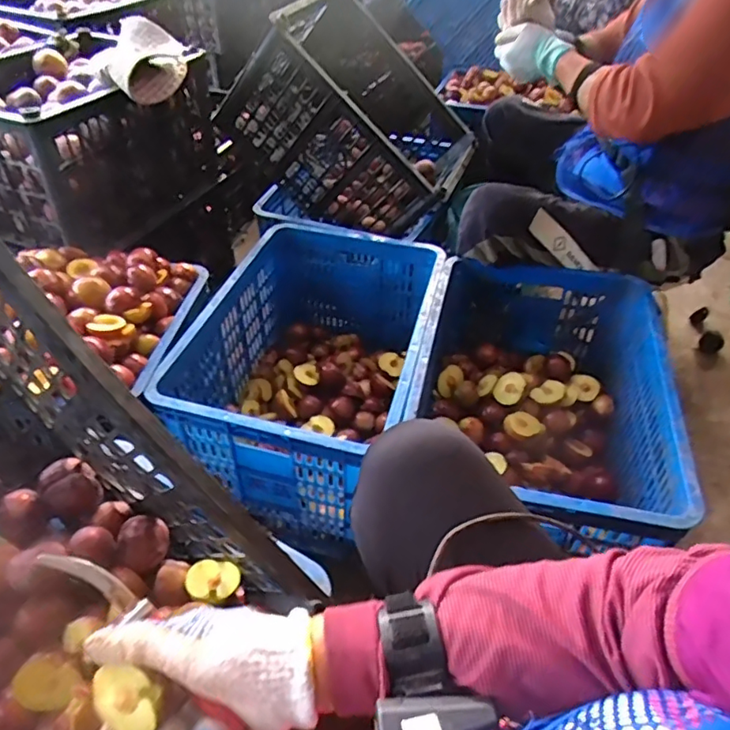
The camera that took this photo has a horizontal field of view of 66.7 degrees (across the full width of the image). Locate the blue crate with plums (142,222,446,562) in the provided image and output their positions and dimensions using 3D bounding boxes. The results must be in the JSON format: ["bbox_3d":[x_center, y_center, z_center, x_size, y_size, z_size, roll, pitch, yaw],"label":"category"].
[{"bbox_3d":[-0.085,0.005,1.056,0.389,0.296,0.572,11,44,7],"label":"blue crate with plums"}]

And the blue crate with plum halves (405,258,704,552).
[{"bbox_3d":[0.284,0.058,0.963,0.367,0.249,0.585,13,45,9],"label":"blue crate with plum halves"}]

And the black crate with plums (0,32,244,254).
[{"bbox_3d":[-0.595,-0.467,1.157,0.400,0.285,0.489,19,46,16],"label":"black crate with plums"}]

